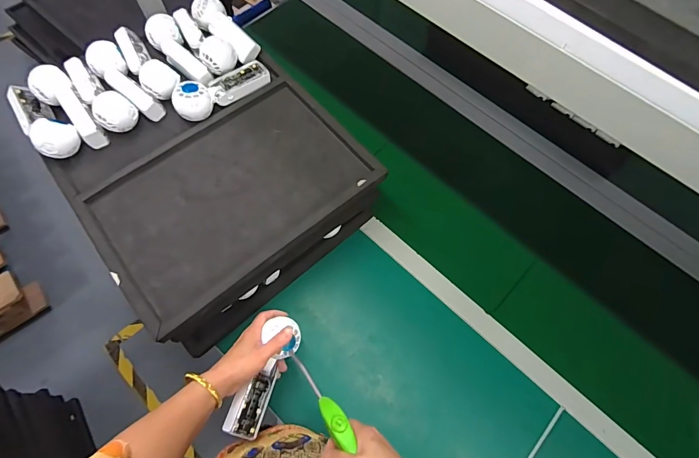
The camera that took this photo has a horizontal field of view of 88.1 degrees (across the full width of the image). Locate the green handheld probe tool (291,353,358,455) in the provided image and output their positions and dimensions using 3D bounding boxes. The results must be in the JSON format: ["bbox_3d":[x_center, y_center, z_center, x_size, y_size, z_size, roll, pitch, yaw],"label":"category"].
[{"bbox_3d":[-0.036,0.204,0.441,0.023,0.016,0.144,-33,35,-16],"label":"green handheld probe tool"}]

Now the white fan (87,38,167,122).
[{"bbox_3d":[-0.396,-0.258,0.637,0.059,0.048,0.177,-39,73,-18],"label":"white fan"}]

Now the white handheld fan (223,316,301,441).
[{"bbox_3d":[-0.124,0.217,0.539,0.051,0.036,0.168,21,69,7],"label":"white handheld fan"}]

